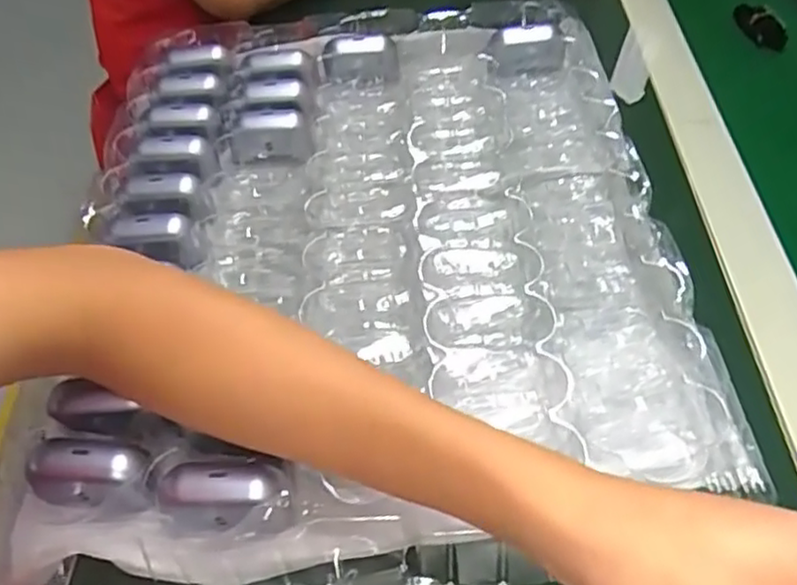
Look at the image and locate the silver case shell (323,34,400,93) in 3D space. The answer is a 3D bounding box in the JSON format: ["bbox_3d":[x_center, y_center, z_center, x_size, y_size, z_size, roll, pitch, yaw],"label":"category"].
[{"bbox_3d":[-0.030,-0.188,0.572,0.060,0.039,0.030,-13,50,-6],"label":"silver case shell"}]

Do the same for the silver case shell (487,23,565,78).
[{"bbox_3d":[0.101,-0.195,0.570,0.058,0.025,0.040,-11,50,-5],"label":"silver case shell"}]

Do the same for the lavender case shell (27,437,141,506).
[{"bbox_3d":[-0.150,0.085,0.336,0.051,0.022,0.025,3,50,7],"label":"lavender case shell"}]

